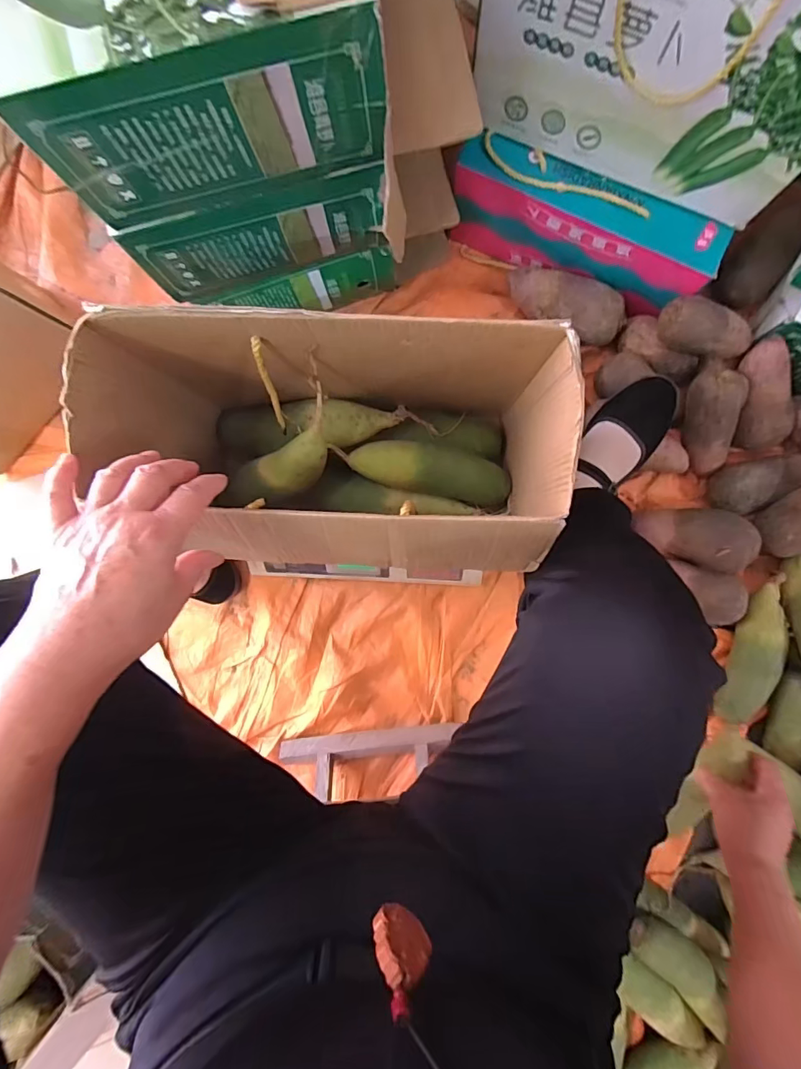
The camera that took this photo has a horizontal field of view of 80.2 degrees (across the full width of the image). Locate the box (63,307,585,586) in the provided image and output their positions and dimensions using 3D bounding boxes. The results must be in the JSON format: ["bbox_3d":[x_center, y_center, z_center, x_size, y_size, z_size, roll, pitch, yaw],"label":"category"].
[{"bbox_3d":[-0.054,-0.067,0.449,0.362,0.233,0.177,2,90,3],"label":"box"}]

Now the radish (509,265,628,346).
[{"bbox_3d":[0.227,-0.315,0.651,0.158,0.065,0.071,35,91,3],"label":"radish"}]

